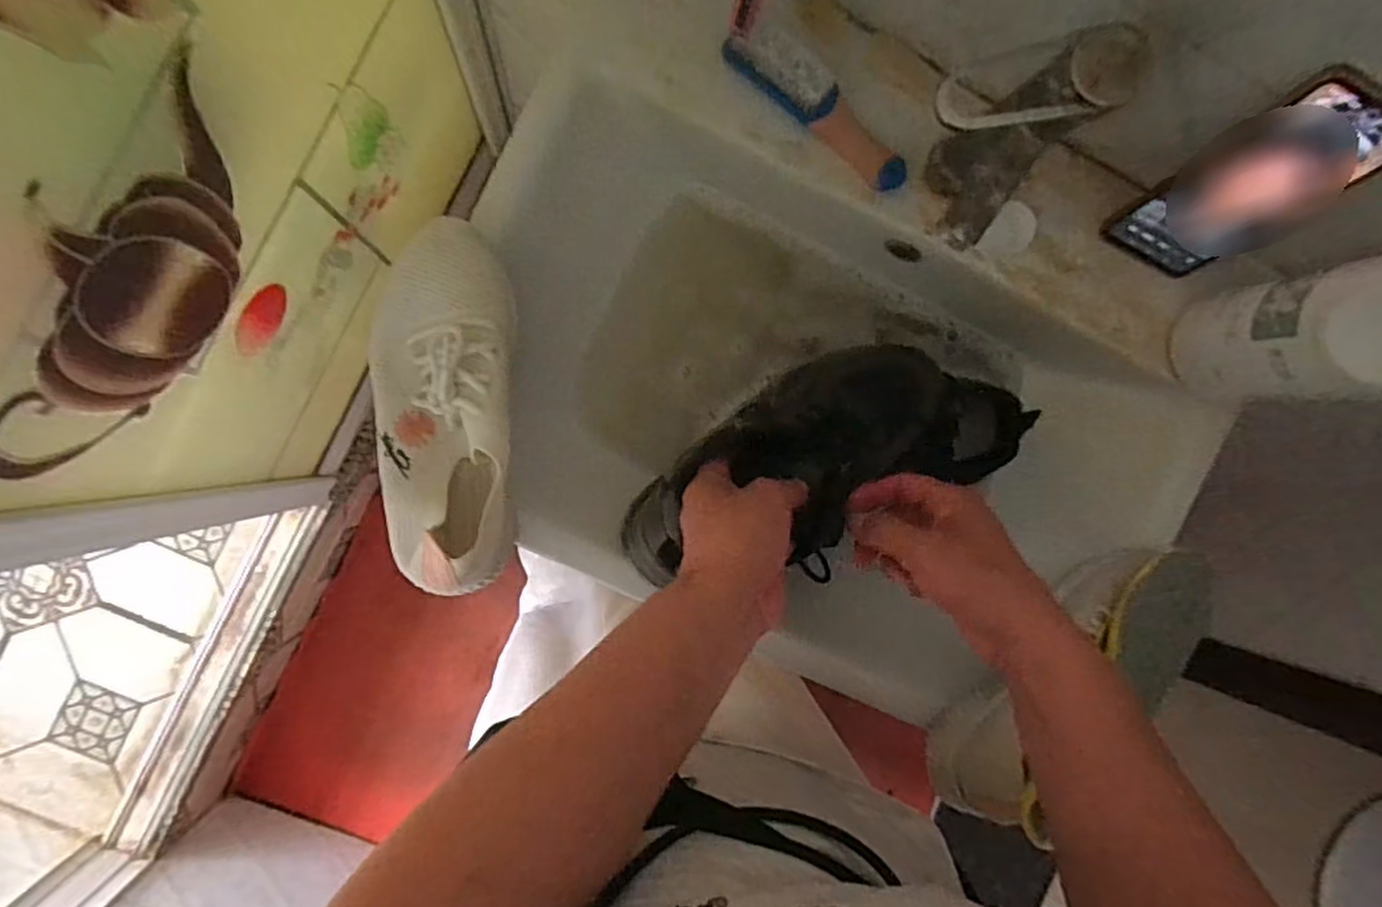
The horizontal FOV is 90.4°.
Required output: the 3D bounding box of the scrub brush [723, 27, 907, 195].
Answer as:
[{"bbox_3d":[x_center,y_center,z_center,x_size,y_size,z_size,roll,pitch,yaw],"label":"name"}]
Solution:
[{"bbox_3d":[0.095,-0.253,0.504,0.157,0.040,0.033,32,87,-8],"label":"scrub brush"}]

